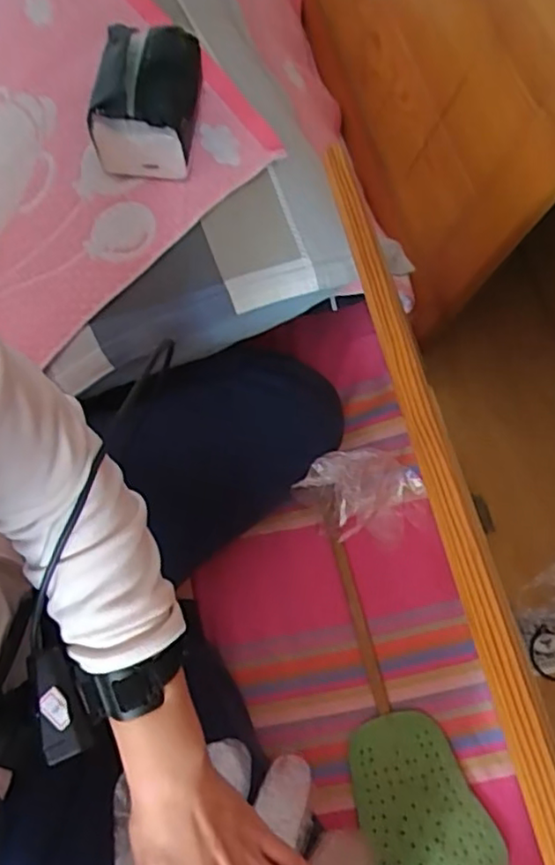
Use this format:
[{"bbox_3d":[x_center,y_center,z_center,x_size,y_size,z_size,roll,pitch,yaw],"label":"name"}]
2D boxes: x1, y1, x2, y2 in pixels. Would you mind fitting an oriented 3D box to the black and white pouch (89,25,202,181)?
[{"bbox_3d":[-0.117,-0.291,0.556,0.084,0.092,0.103,11,64,5],"label":"black and white pouch"}]

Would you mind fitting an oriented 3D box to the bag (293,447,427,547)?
[{"bbox_3d":[0.090,0.069,0.661,0.135,0.075,0.084,-3,64,-2],"label":"bag"}]

